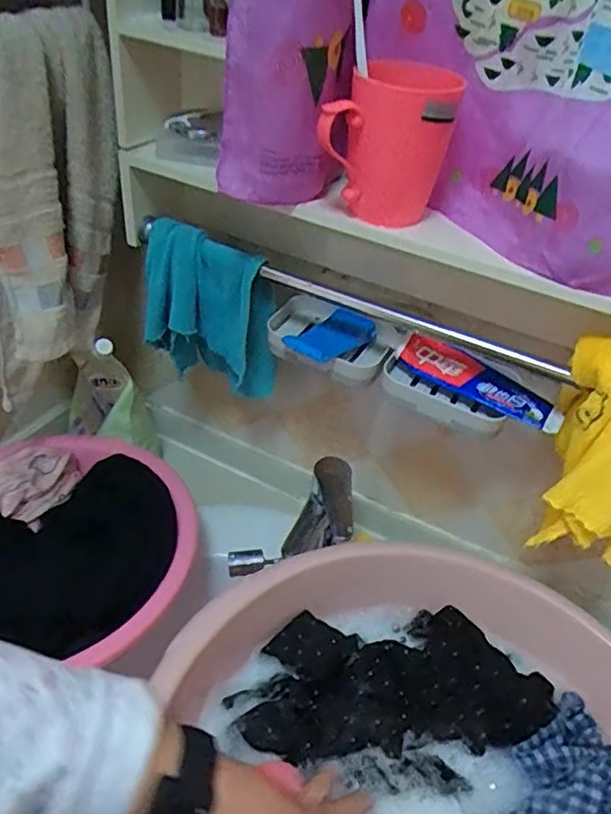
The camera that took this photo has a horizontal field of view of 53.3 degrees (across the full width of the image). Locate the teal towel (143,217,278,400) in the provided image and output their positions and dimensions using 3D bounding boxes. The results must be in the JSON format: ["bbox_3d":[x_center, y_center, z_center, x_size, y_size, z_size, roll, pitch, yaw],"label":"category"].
[{"bbox_3d":[-0.104,-0.100,0.663,0.146,0.166,0.058,9,40,1],"label":"teal towel"}]

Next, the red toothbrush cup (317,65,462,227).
[{"bbox_3d":[0.064,-0.207,0.491,0.098,0.116,0.072,13,40,6],"label":"red toothbrush cup"}]

